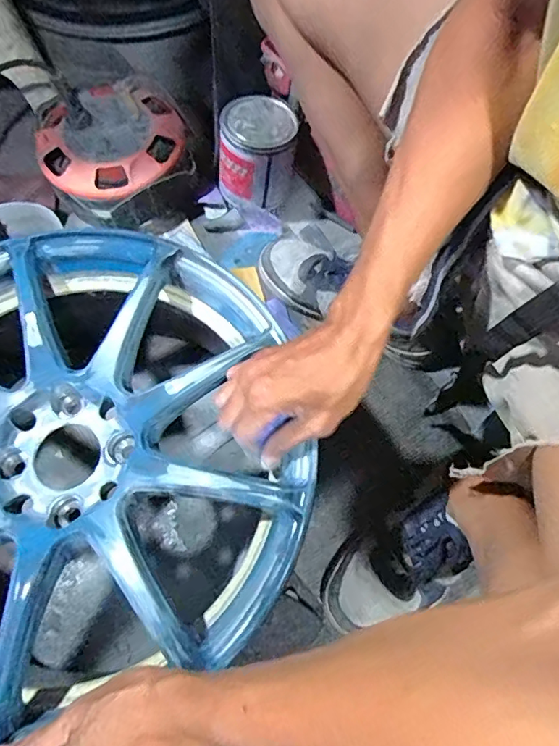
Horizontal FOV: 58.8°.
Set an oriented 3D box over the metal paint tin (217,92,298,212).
[{"bbox_3d":[-0.031,-0.306,0.692,0.105,0.102,0.112,6,69,1],"label":"metal paint tin"}]

